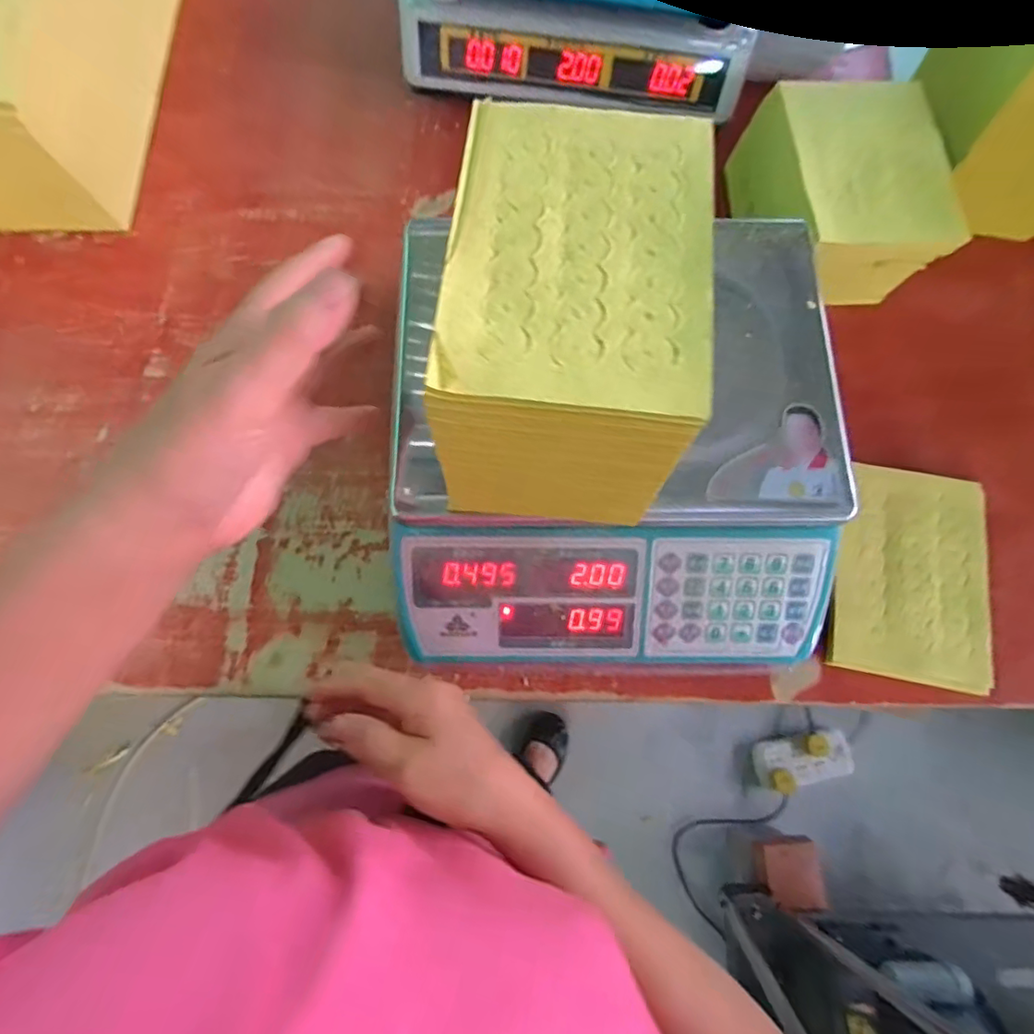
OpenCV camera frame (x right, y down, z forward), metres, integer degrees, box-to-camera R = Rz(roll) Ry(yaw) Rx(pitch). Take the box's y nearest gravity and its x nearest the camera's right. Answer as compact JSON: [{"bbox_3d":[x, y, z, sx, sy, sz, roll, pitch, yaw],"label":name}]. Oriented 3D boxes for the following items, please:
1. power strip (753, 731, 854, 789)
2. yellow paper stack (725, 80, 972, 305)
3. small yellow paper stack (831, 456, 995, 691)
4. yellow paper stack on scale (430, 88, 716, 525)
[{"bbox_3d":[0.633,0.534,1.223,0.212,0.057,0.103,-10,75,-3],"label":"power strip"},{"bbox_3d":[0.278,-0.275,0.483,0.137,0.086,0.163,-4,75,-2],"label":"yellow paper stack"},{"bbox_3d":[0.306,0.042,0.430,0.112,0.015,0.162,11,77,4],"label":"small yellow paper stack"},{"bbox_3d":[0.027,-0.099,0.303,0.115,0.120,0.169,6,76,0],"label":"yellow paper stack on scale"}]

